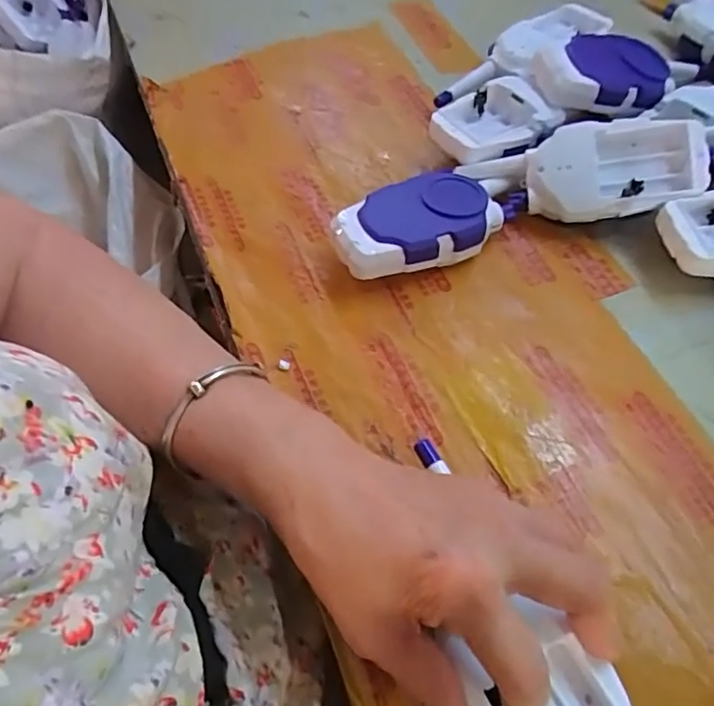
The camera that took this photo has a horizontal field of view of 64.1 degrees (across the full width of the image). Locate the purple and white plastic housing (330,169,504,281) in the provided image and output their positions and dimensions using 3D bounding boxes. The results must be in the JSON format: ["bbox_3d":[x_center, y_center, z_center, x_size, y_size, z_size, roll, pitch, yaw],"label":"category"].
[{"bbox_3d":[0.039,-0.083,0.384,0.109,0.037,0.062,-26,60,-12],"label":"purple and white plastic housing"}]

